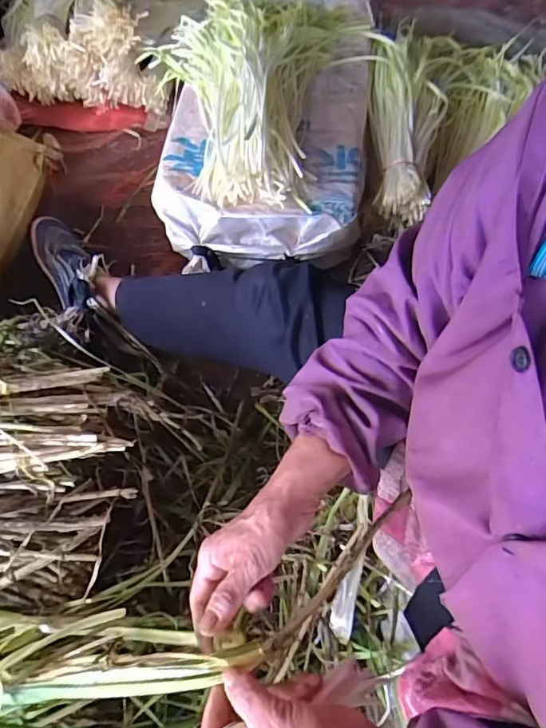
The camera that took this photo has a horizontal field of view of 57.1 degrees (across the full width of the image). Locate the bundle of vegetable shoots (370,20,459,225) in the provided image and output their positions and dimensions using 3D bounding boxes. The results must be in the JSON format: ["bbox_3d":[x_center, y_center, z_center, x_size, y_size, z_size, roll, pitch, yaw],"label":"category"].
[{"bbox_3d":[0.244,-0.477,0.945,0.149,0.102,0.486,13,59,7],"label":"bundle of vegetable shoots"}]

